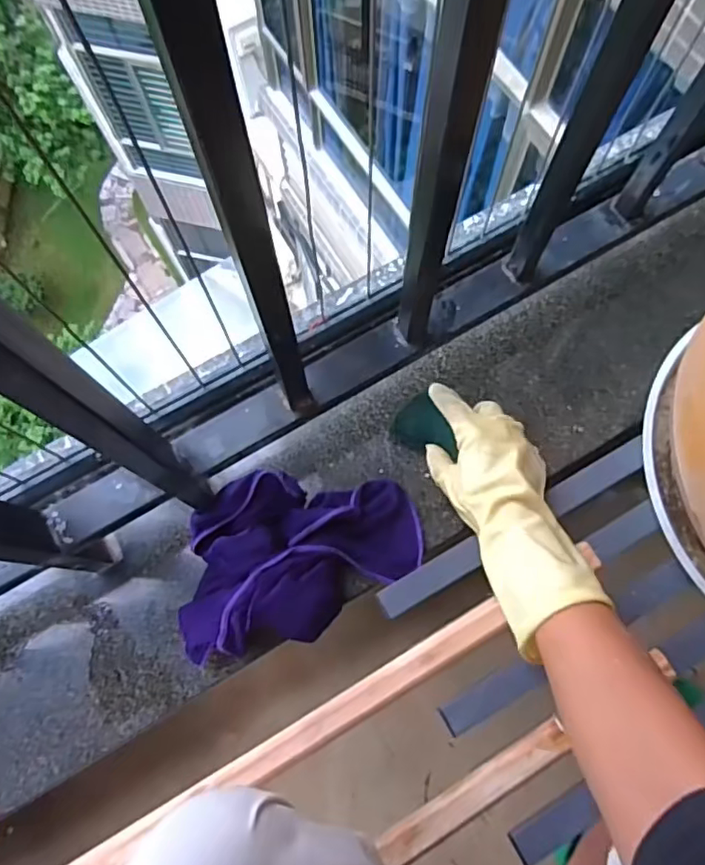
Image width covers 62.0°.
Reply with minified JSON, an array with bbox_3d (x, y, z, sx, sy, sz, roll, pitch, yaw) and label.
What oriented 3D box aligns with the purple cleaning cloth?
[{"bbox_3d":[-0.050,0.115,0.565,0.231,0.051,0.155,-10,74,-2],"label":"purple cleaning cloth"}]

